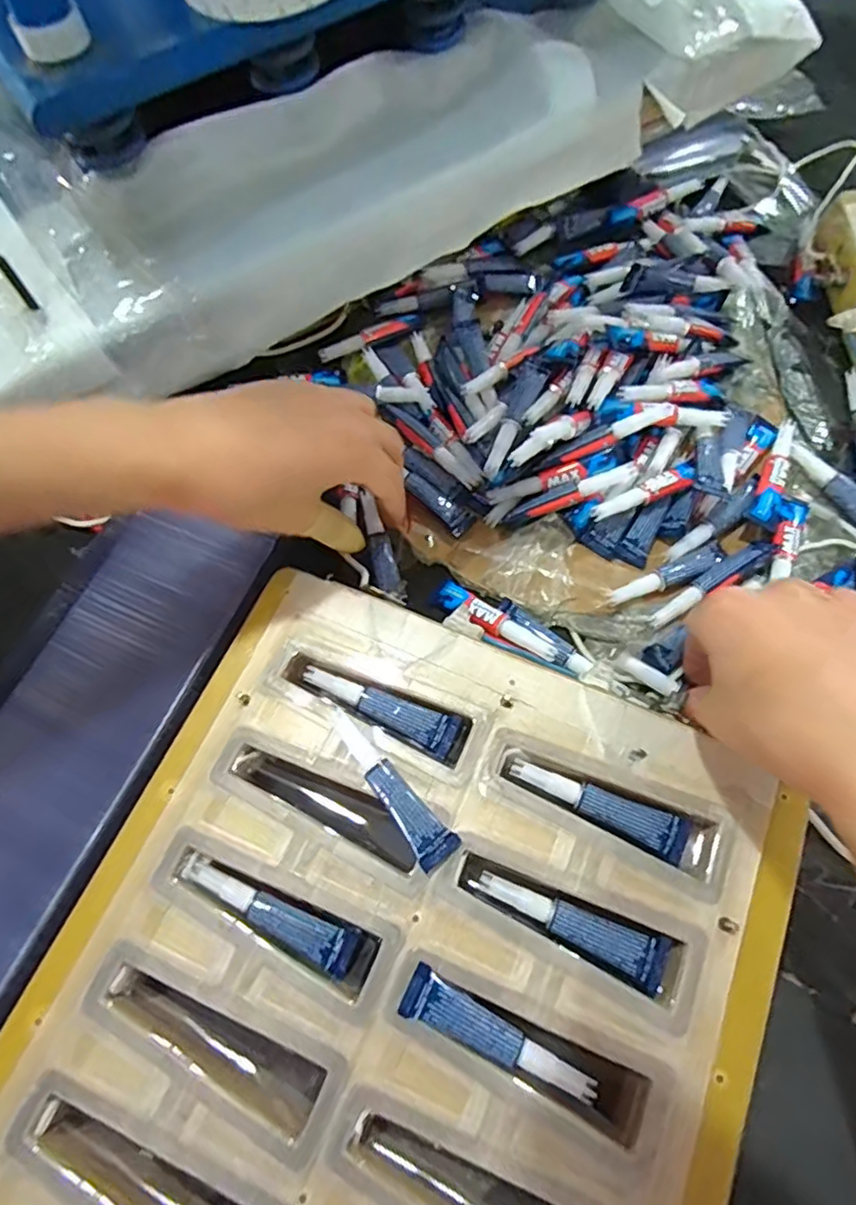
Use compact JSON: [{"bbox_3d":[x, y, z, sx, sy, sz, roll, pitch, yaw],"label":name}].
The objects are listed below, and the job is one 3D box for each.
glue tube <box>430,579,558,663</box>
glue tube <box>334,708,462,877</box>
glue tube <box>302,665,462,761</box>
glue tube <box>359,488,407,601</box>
[{"bbox_3d":[0.035,0.010,0.327,0.075,0.014,0.018,30,78,22],"label":"glue tube"},{"bbox_3d":[-0.017,0.082,0.267,0.017,0.014,0.077,-39,70,-11],"label":"glue tube"},{"bbox_3d":[-0.025,0.052,0.291,0.079,0.008,0.020,18,70,11],"label":"glue tube"},{"bbox_3d":[-0.029,-0.033,0.353,0.015,0.012,0.074,-15,67,-3],"label":"glue tube"}]

